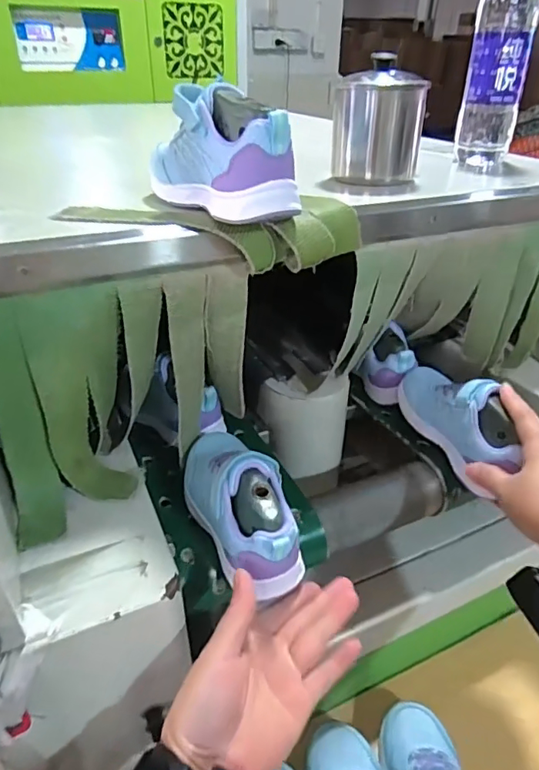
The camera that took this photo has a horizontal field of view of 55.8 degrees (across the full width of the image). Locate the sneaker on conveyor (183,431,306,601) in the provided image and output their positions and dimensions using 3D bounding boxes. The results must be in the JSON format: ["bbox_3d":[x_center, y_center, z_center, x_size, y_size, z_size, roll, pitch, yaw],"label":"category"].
[{"bbox_3d":[-0.028,0.092,0.433,0.061,0.079,0.162,-15,37,-22],"label":"sneaker on conveyor"}]

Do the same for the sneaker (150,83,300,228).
[{"bbox_3d":[-0.038,-0.177,0.387,0.055,0.077,0.140,-22,40,-29],"label":"sneaker"}]

